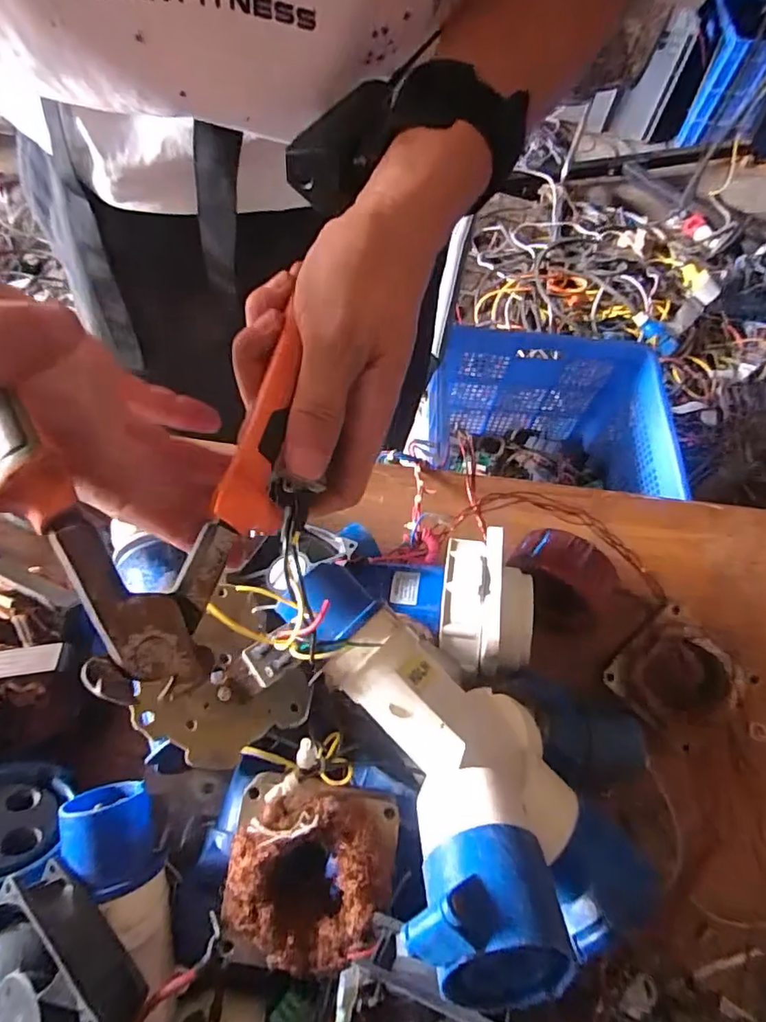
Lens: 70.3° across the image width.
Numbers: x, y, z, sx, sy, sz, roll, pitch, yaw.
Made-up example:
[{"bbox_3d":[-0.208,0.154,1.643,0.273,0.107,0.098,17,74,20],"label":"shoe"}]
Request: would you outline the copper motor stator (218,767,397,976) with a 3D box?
[{"bbox_3d":[-0.036,0.178,0.265,0.080,0.033,0.079,8,64,1],"label":"copper motor stator"}]

